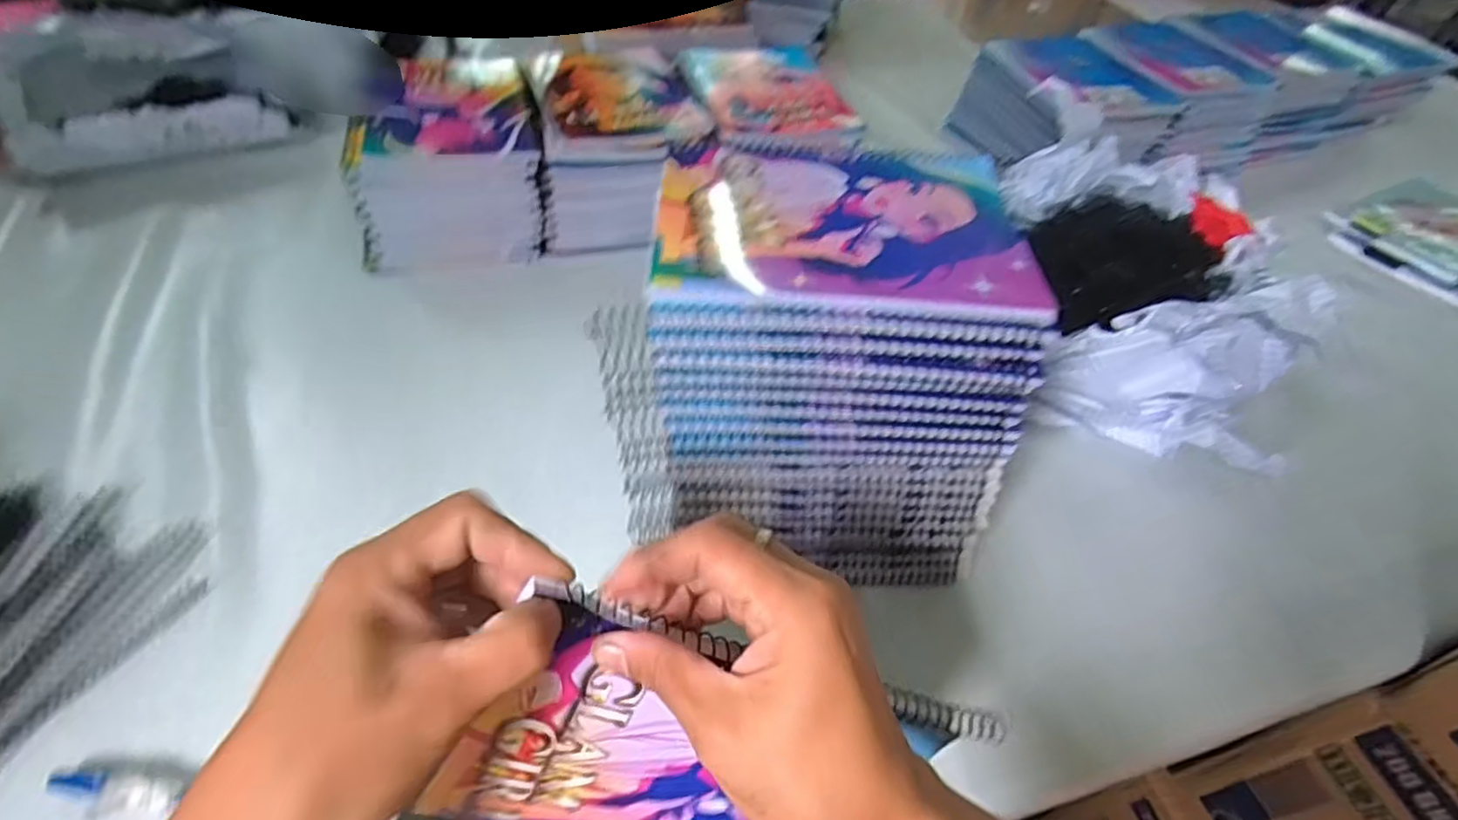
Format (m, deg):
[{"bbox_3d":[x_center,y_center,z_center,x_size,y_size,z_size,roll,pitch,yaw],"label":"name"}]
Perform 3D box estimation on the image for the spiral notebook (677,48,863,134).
[{"bbox_3d":[0.038,-0.351,0.734,0.152,0.008,0.199,-9,51,-13],"label":"spiral notebook"}]

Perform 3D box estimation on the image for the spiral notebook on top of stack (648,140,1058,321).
[{"bbox_3d":[0.061,-0.106,0.372,0.194,0.006,0.147,3,50,-3],"label":"spiral notebook on top of stack"}]

